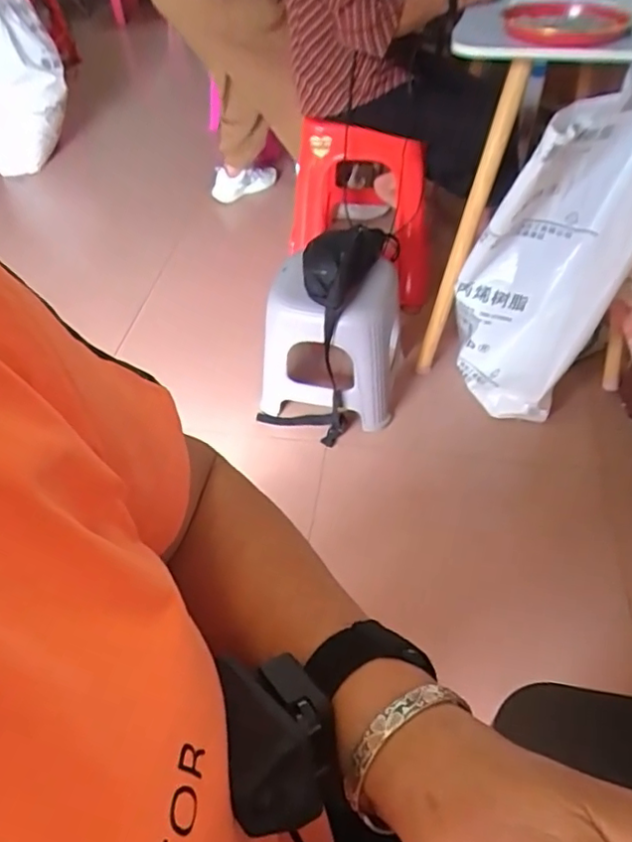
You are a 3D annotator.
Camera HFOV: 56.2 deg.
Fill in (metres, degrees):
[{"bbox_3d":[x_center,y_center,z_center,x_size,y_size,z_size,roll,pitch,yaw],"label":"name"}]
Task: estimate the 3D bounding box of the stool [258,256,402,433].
[{"bbox_3d":[0.045,-0.209,1.368,0.292,0.326,0.294,10,50,12],"label":"stool"}]

